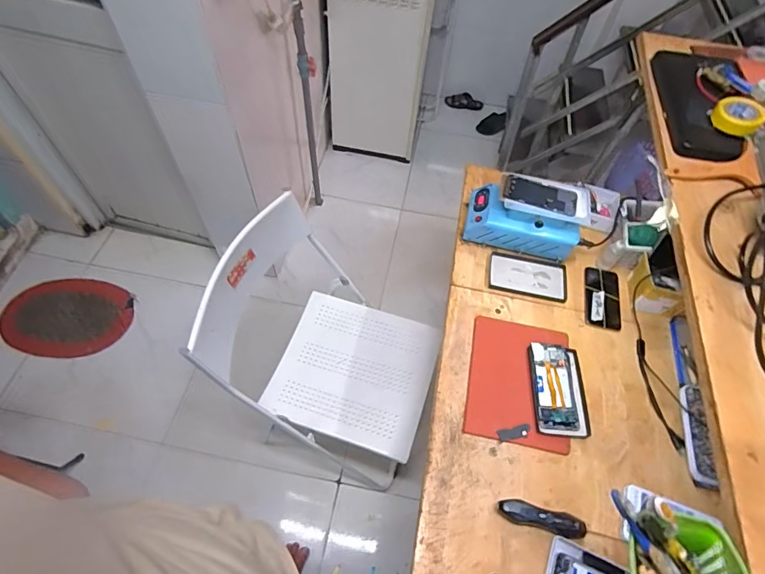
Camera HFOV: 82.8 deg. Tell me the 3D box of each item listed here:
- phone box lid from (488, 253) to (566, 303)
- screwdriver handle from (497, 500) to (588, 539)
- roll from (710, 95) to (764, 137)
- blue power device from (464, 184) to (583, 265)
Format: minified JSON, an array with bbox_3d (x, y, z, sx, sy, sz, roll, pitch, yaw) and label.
[{"bbox_3d":[0.332,-0.022,0.994,0.172,0.009,0.105,13,59,4],"label":"phone box lid"},{"bbox_3d":[0.266,0.385,0.720,0.142,0.037,0.032,13,59,4],"label":"screwdriver handle"},{"bbox_3d":[0.522,-0.251,0.638,0.062,0.028,0.064,2,59,-3],"label":"roll"},{"bbox_3d":[0.324,-0.160,1.010,0.247,0.116,0.127,14,59,4],"label":"blue power device"}]

